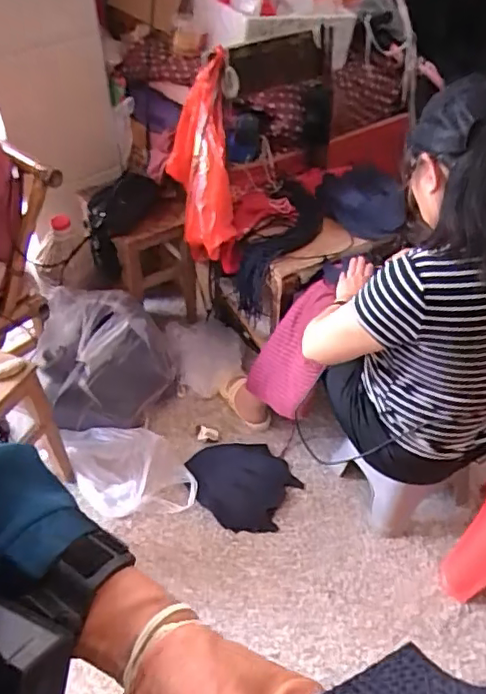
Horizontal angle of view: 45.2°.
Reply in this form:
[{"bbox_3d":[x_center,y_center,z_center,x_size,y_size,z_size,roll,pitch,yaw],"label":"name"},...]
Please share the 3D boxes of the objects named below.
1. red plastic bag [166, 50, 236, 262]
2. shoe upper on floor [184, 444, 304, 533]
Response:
[{"bbox_3d":[-0.117,-0.501,1.556,0.154,0.446,0.452,-6,46,-5],"label":"red plastic bag"},{"bbox_3d":[0.000,0.336,1.483,0.280,0.036,0.227,33,55,28],"label":"shoe upper on floor"}]

